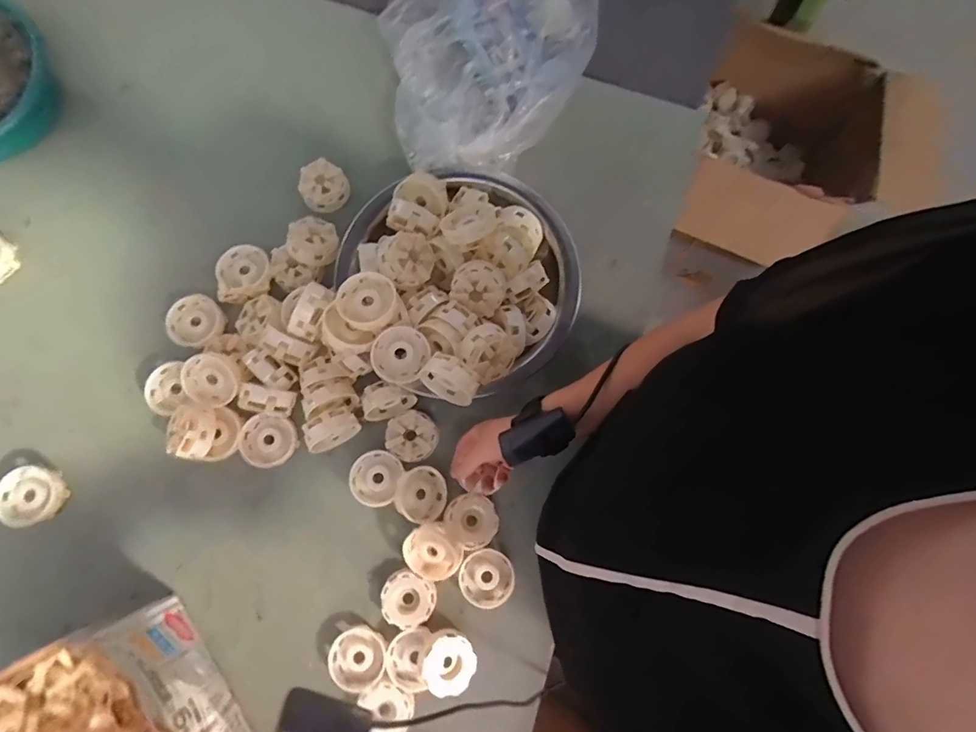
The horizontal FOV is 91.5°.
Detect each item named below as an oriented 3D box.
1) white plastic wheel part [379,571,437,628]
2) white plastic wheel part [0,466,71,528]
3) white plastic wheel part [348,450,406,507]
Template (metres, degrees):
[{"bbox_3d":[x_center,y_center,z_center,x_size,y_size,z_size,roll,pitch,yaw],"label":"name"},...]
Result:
[{"bbox_3d":[-0.098,0.288,0.591,0.066,0.023,0.060,1,78,-3],"label":"white plastic wheel part"},{"bbox_3d":[-0.576,0.163,0.598,0.071,0.024,0.071,3,77,-11],"label":"white plastic wheel part"},{"bbox_3d":[-0.145,0.144,0.617,0.063,0.023,0.067,1,78,-3],"label":"white plastic wheel part"}]

